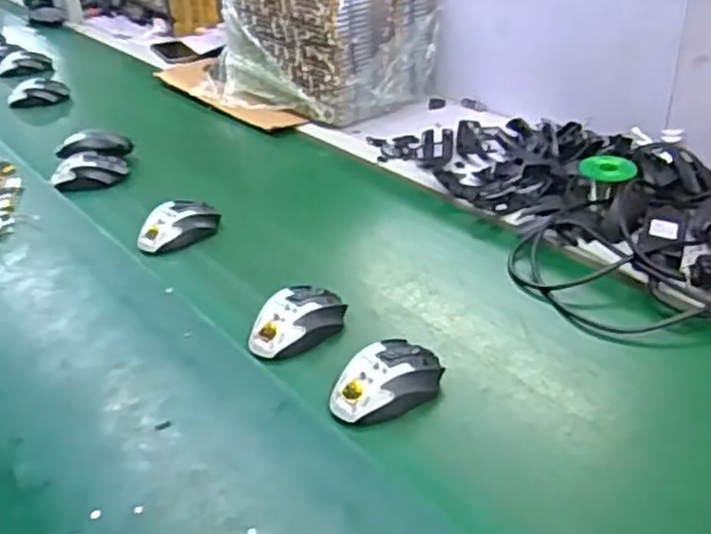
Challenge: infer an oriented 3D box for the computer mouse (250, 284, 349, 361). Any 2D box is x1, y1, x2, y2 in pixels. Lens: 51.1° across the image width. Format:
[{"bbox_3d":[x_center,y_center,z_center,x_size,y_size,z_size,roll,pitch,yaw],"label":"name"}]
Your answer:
[{"bbox_3d":[-0.060,0.056,0.797,0.070,0.035,0.115,20,39,32],"label":"computer mouse"}]

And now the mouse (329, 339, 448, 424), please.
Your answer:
[{"bbox_3d":[0.030,0.106,0.709,0.117,0.035,0.065,-23,37,-28],"label":"mouse"}]

